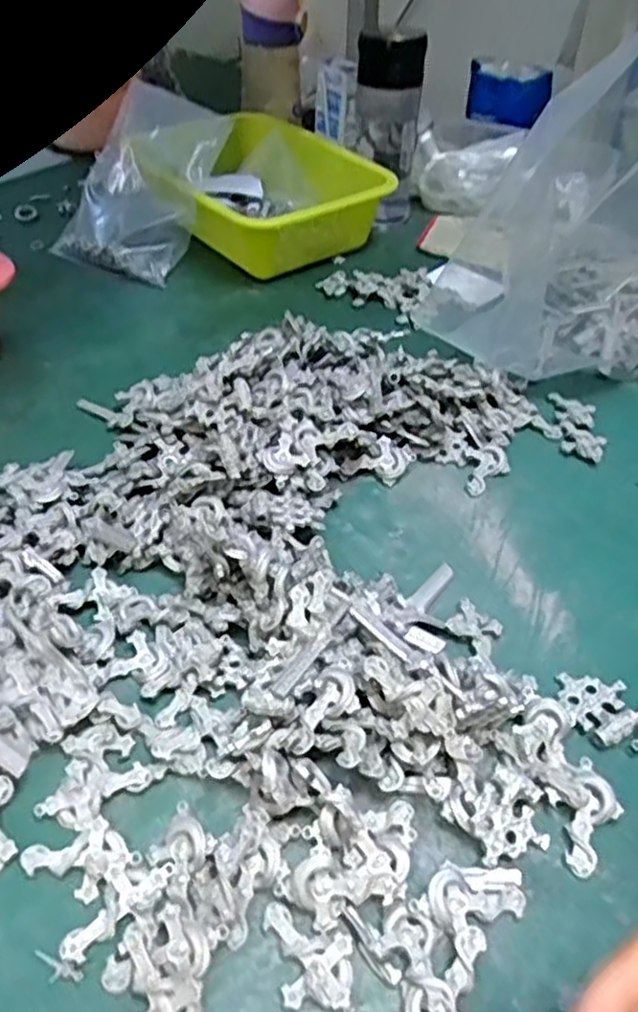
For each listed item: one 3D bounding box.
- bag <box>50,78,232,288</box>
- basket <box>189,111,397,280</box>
[{"bbox_3d":[-0.174,-0.318,0.747,0.132,0.180,0.032,26,6,15],"label":"bag"},{"bbox_3d":[-0.070,-0.325,0.788,0.192,0.078,0.256,-28,50,-29],"label":"basket"}]

